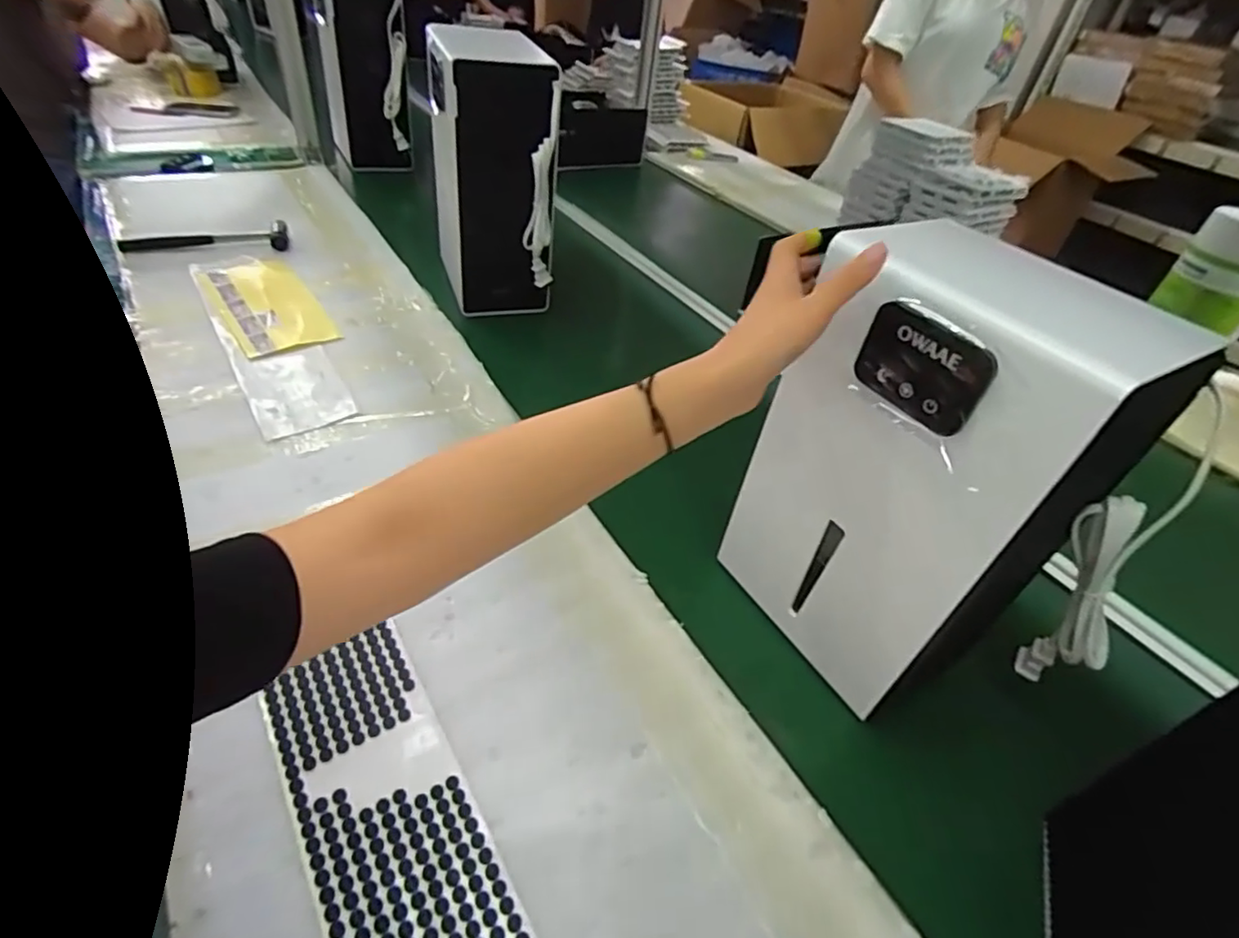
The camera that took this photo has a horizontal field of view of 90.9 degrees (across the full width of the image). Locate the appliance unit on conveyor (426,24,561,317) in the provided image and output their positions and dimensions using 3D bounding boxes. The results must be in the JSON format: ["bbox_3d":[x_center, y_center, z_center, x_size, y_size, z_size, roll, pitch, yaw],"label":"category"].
[{"bbox_3d":[-0.187,-0.424,0.912,0.162,0.351,0.210,-4,43,-17],"label":"appliance unit on conveyor"}]

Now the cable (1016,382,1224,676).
[{"bbox_3d":[0.338,0.099,0.446,0.031,0.190,0.064,-25,49,-28],"label":"cable"}]

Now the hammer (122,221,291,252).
[{"bbox_3d":[-0.688,-0.377,1.019,0.252,0.035,0.051,-4,43,-17],"label":"hammer"}]

